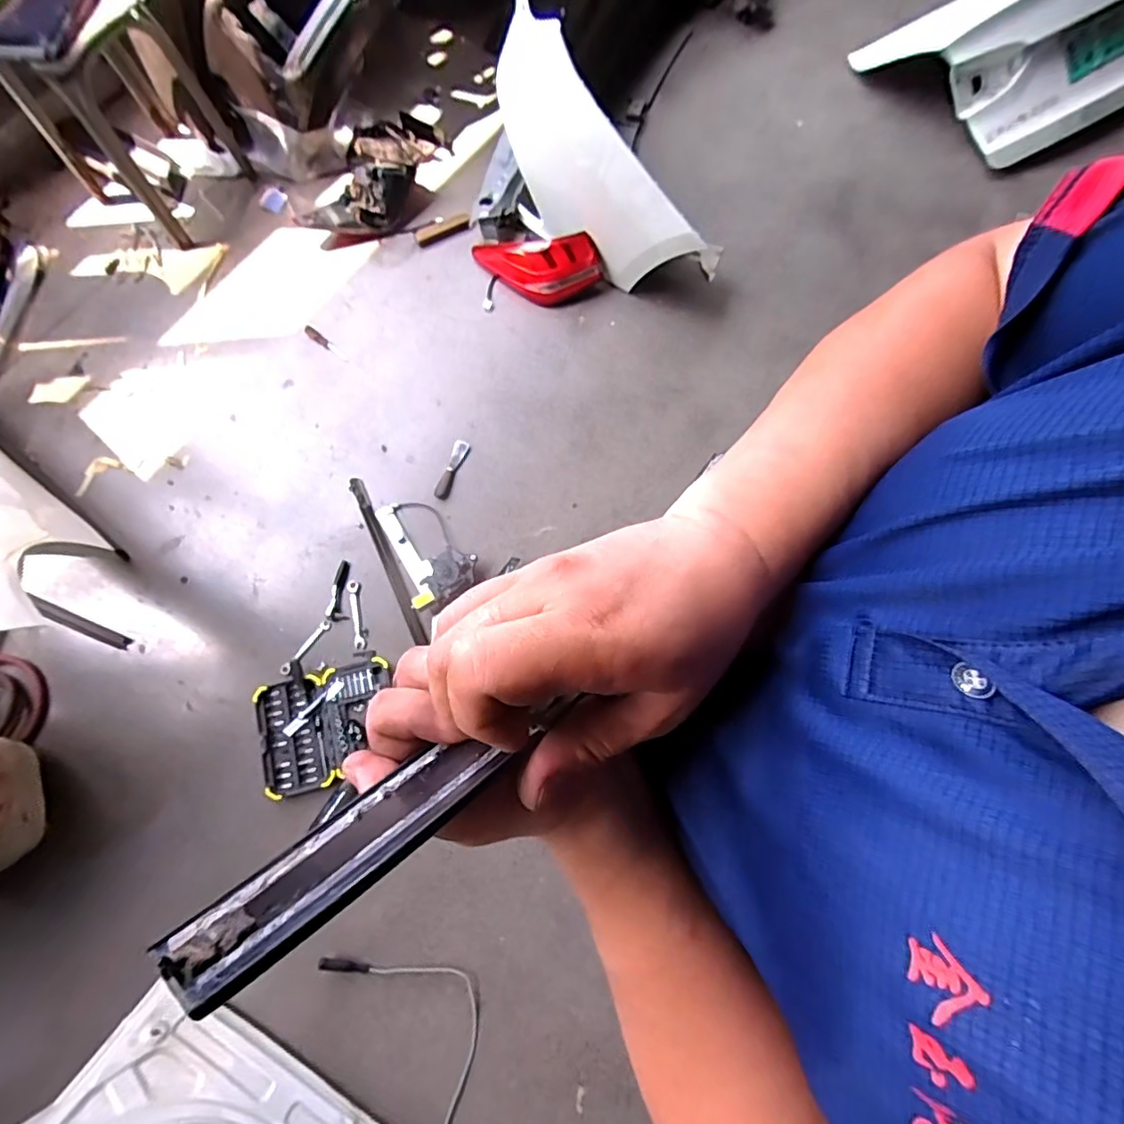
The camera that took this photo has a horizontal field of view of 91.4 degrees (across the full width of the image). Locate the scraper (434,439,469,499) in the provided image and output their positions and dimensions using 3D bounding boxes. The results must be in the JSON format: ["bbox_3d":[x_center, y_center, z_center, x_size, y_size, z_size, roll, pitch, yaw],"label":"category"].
[{"bbox_3d":[-0.294,-0.246,1.459,0.037,0.016,0.177,19,76,4],"label":"scraper"}]

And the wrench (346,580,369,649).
[{"bbox_3d":[-0.510,0.129,1.370,0.037,0.016,0.171,-12,76,-4],"label":"wrench"}]

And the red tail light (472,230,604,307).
[{"bbox_3d":[-0.073,-0.825,1.542,0.370,0.139,0.131,6,76,0],"label":"red tail light"}]

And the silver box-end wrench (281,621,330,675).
[{"bbox_3d":[-0.626,0.207,1.337,0.027,0.014,0.157,37,78,8],"label":"silver box-end wrench"}]

